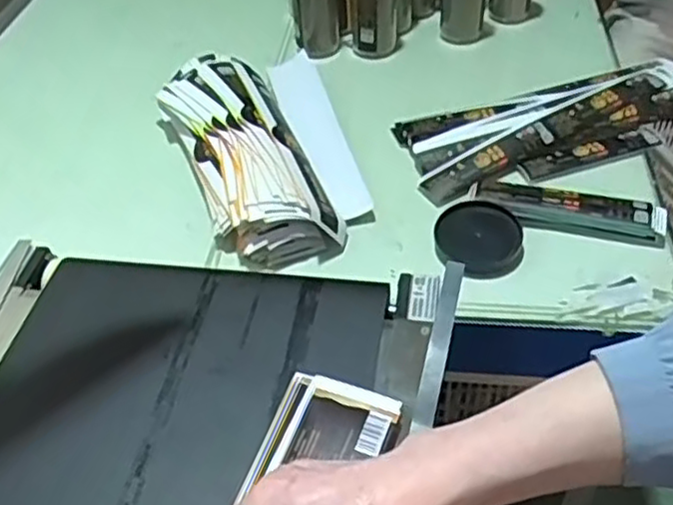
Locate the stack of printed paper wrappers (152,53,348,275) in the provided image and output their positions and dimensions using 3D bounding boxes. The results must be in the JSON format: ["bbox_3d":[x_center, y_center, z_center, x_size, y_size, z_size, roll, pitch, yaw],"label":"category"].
[{"bbox_3d":[-0.118,-0.131,0.863,0.136,0.071,0.374,-20,46,-15],"label":"stack of printed paper wrappers"}]

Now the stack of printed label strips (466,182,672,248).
[{"bbox_3d":[0.255,-0.052,0.792,0.201,0.027,0.052,9,45,13],"label":"stack of printed label strips"}]

